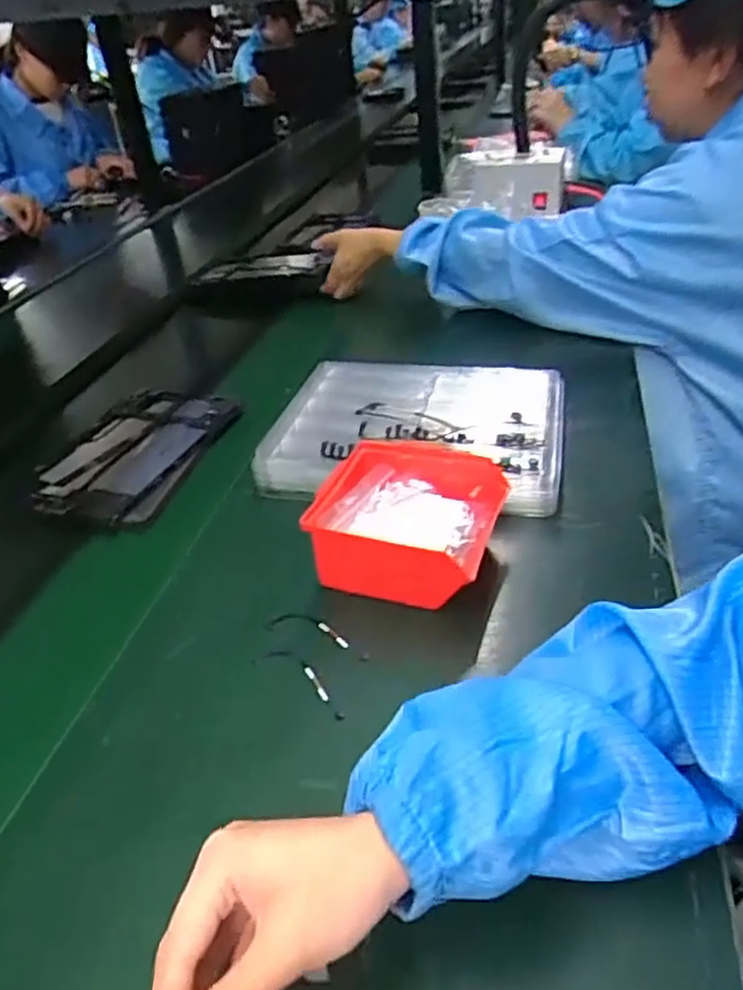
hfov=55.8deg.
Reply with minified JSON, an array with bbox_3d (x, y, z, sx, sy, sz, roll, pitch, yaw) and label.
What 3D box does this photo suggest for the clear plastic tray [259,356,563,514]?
[{"bbox_3d":[0.046,-0.071,0.711,0.283,0.034,0.231,2,36,14],"label":"clear plastic tray"}]

